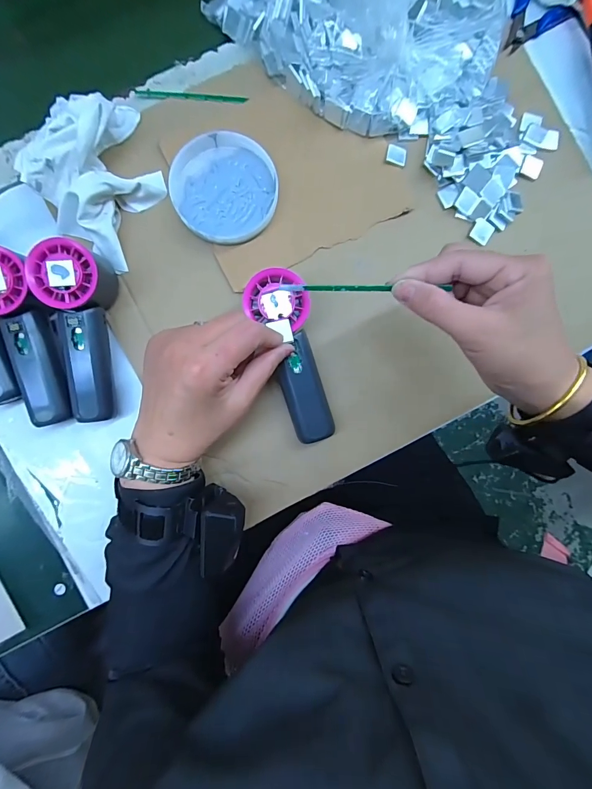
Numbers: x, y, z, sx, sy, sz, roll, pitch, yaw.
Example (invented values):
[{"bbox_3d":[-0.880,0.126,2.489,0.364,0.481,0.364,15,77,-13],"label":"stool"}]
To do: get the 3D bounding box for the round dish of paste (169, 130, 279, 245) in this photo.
[{"bbox_3d":[-0.068,-0.196,0.349,0.097,0.017,0.103,-6,89,-2],"label":"round dish of paste"}]

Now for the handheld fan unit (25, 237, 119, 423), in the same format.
[{"bbox_3d":[-0.193,-0.055,0.332,0.052,0.050,0.153,-4,101,-2],"label":"handheld fan unit"}]

